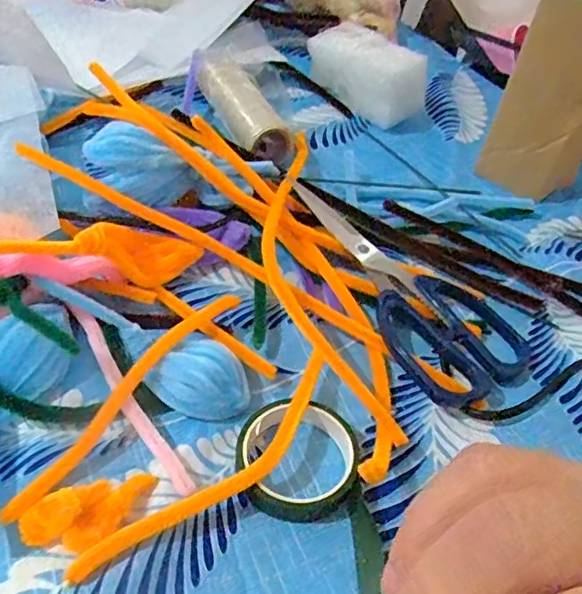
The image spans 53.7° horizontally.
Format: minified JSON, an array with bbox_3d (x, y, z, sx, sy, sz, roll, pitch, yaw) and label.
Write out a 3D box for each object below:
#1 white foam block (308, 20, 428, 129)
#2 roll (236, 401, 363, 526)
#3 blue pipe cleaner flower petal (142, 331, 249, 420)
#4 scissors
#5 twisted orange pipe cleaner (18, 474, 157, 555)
[{"bbox_3d":[0.062,-0.191,0.485,0.043,0.047,0.112,-27,55,-28],"label":"white foam block"},{"bbox_3d":[0.002,0.070,0.252,0.054,0.014,0.049,2,47,-5],"label":"roll"},{"bbox_3d":[-0.043,0.040,0.273,0.044,0.018,0.038,37,53,26],"label":"blue pipe cleaner flower petal"},{"bbox_3d":[0.058,-0.014,0.335,0.074,0.015,0.173,-25,54,-27],"label":"scissors"},{"bbox_3d":[-0.079,0.086,0.227,0.050,0.013,0.023,-14,50,-19],"label":"twisted orange pipe cleaner"}]

